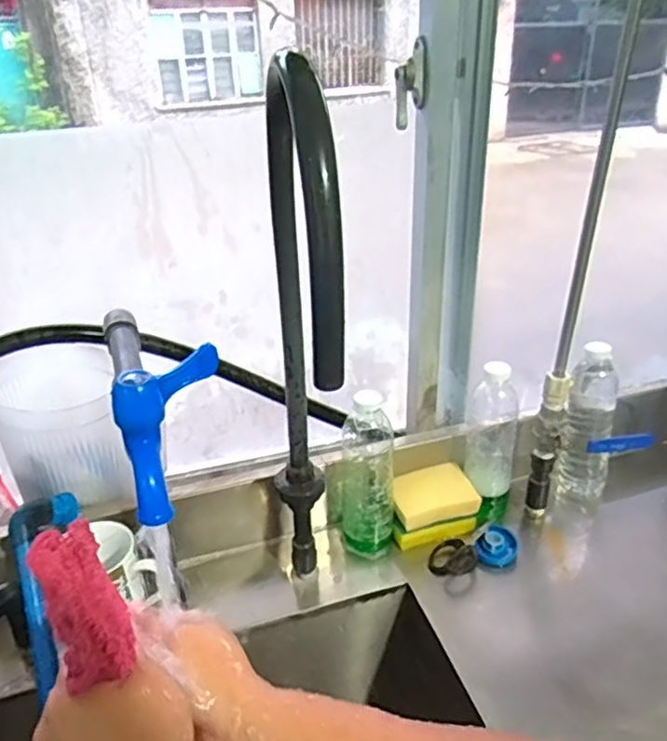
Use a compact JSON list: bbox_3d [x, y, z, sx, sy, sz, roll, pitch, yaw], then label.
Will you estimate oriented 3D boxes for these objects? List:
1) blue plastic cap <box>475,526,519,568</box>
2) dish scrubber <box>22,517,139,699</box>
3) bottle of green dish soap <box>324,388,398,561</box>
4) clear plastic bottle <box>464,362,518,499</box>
[{"bbox_3d":[0.198,0.213,0.780,0.048,0.029,0.042,5,30,12],"label":"blue plastic cap"},{"bbox_3d":[-0.134,0.126,0.346,0.036,0.085,0.018,-22,3,-32],"label":"dish scrubber"},{"bbox_3d":[0.034,0.120,0.765,0.077,0.210,0.059,-2,29,-1],"label":"bottle of green dish soap"},{"bbox_3d":[0.197,0.070,0.801,0.060,0.165,0.068,4,29,10],"label":"clear plastic bottle"}]

